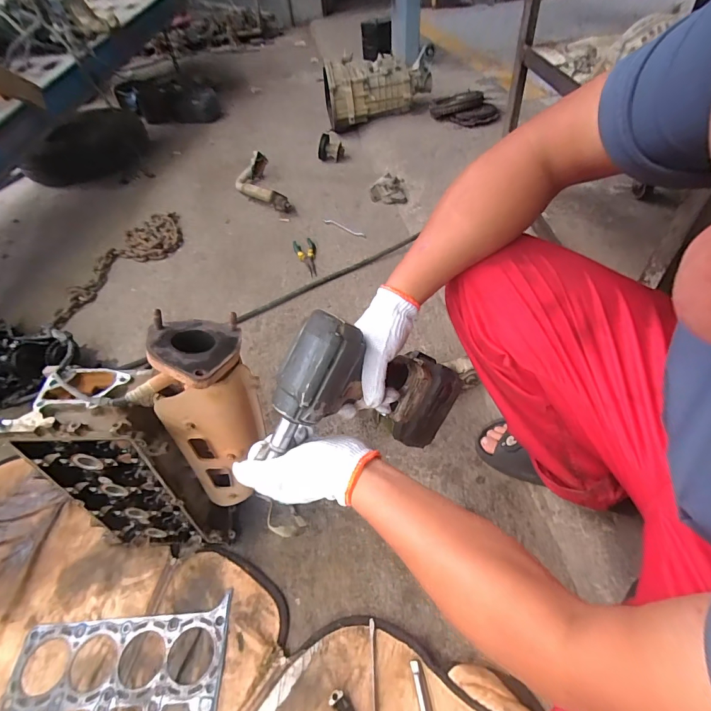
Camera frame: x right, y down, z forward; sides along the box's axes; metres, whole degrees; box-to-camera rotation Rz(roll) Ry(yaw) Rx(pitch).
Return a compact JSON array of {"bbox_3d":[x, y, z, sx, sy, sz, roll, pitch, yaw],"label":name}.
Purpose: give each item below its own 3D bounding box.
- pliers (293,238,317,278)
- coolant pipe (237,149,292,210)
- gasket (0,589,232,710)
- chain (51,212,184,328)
[{"bbox_3d":[-0.156,-0.323,1.256,0.068,0.024,0.199,-14,49,-6],"label":"pliers"},{"bbox_3d":[-0.389,-0.684,1.562,0.163,0.081,0.440,-20,49,-11],"label":"coolant pipe"},{"bbox_3d":[-0.360,0.464,0.588,0.323,0.011,0.151,-5,48,2],"label":"gasket"},{"bbox_3d":[-0.805,-0.318,1.321,0.254,0.041,0.608,21,54,23],"label":"chain"}]

